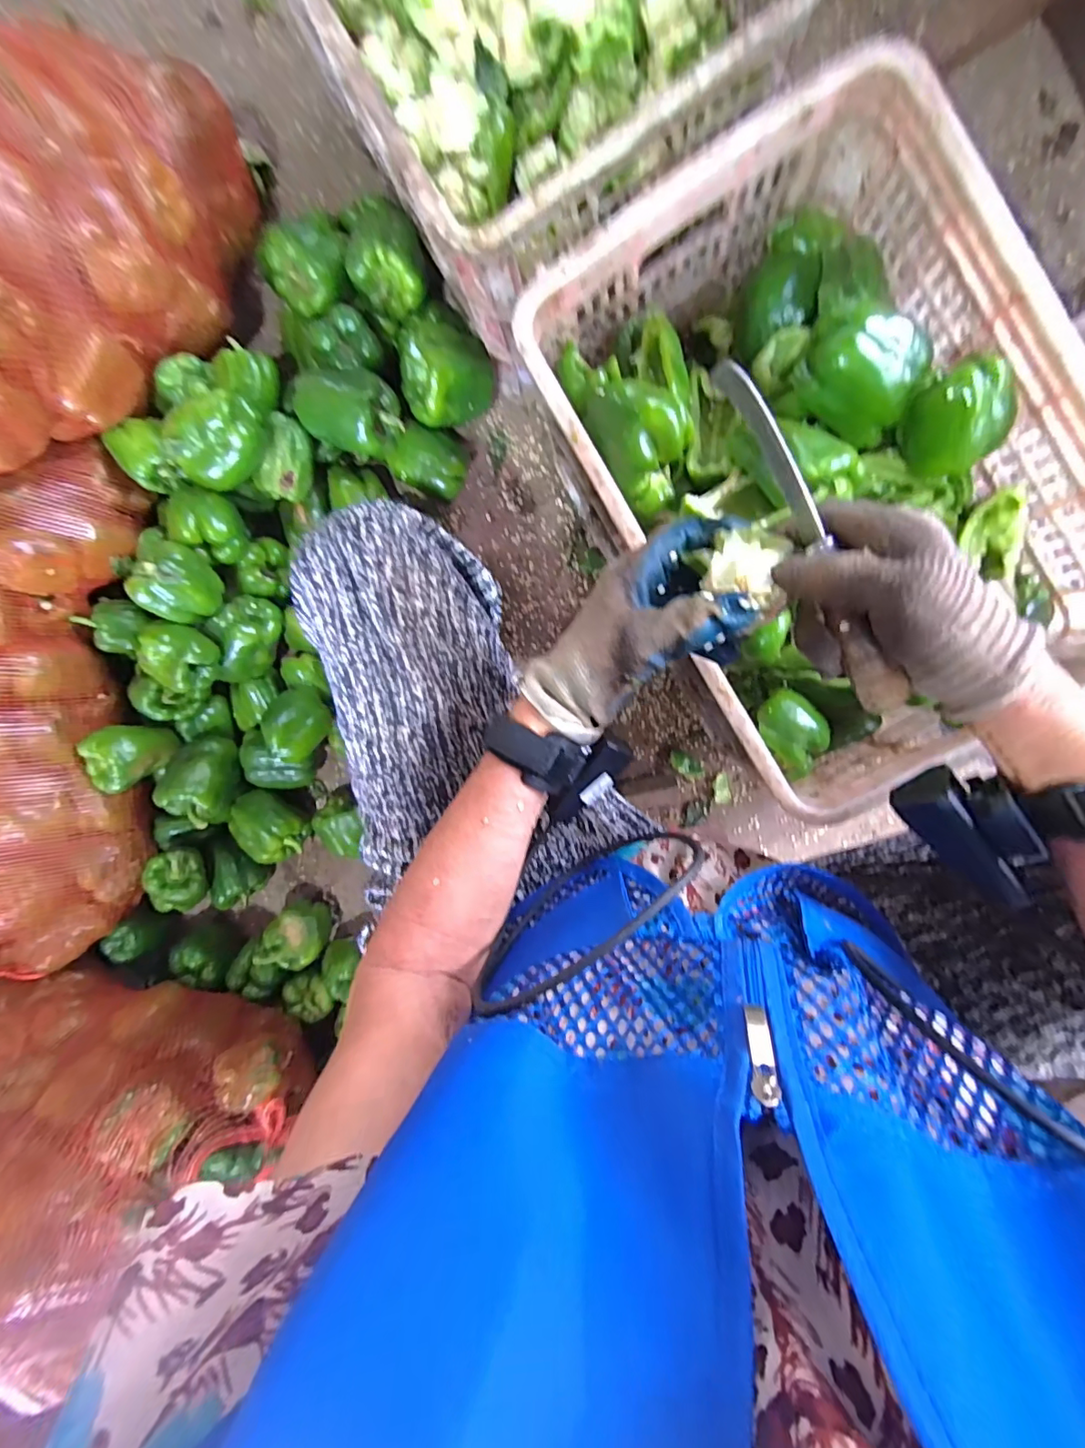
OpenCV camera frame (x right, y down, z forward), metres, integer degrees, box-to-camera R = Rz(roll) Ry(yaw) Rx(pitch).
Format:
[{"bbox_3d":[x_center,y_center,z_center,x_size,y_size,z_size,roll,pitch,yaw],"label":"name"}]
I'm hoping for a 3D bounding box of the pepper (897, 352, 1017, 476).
[{"bbox_3d":[0.350,-0.255,0.446,0.067,0.055,0.073,1,97,10],"label":"pepper"}]

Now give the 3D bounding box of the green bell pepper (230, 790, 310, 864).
[{"bbox_3d":[-0.398,0.150,0.780,0.102,0.058,0.085,33,101,4],"label":"green bell pepper"}]

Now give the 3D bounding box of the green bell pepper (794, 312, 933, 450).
[{"bbox_3d":[0.274,-0.300,0.461,0.094,0.056,0.077,24,100,6],"label":"green bell pepper"}]

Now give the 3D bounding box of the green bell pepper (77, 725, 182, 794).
[{"bbox_3d":[-0.550,0.043,0.710,0.095,0.074,0.072,-44,88,12],"label":"green bell pepper"}]

